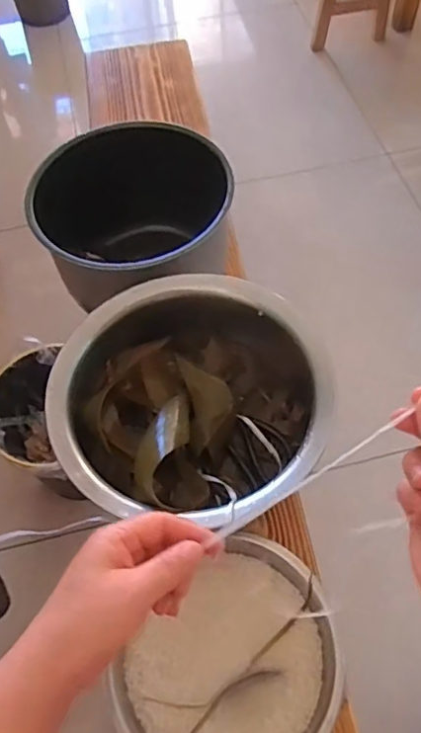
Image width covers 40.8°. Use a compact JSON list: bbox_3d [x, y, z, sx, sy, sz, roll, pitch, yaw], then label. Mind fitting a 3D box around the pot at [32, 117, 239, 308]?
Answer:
[{"bbox_3d":[-0.082,-0.164,0.674,0.211,0.146,0.201,-1,59,2],"label":"pot"}]

